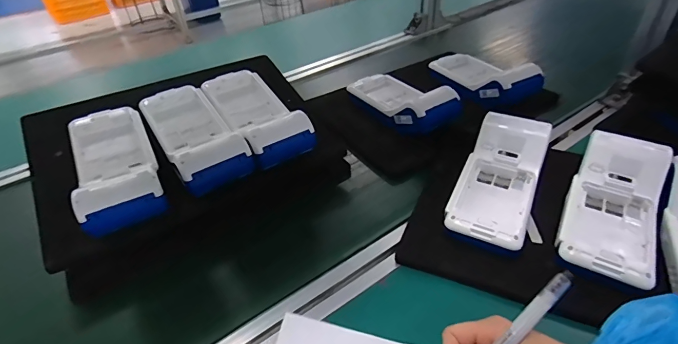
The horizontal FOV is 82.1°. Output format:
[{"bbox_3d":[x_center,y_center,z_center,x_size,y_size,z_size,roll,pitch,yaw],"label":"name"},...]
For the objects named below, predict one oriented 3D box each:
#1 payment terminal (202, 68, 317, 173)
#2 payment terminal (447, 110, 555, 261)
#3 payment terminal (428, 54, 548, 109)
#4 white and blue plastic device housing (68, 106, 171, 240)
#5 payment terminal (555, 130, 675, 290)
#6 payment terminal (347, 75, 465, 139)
[{"bbox_3d":[-0.110,-0.078,0.511,0.080,0.036,0.193,-24,44,-23],"label":"payment terminal"},{"bbox_3d":[0.181,0.003,0.438,0.080,0.050,0.176,16,44,23],"label":"payment terminal"},{"bbox_3d":[0.241,-0.171,0.663,0.092,0.053,0.194,-19,42,-18],"label":"payment terminal"},{"bbox_3d":[-0.251,-0.011,0.435,0.079,0.033,0.194,-22,43,-21],"label":"white and blue plastic device housing"},{"bbox_3d":[0.285,0.031,0.398,0.081,0.050,0.177,21,45,27],"label":"payment terminal"},{"bbox_3d":[0.098,-0.119,0.612,0.096,0.057,0.194,-28,45,-26],"label":"payment terminal"}]

